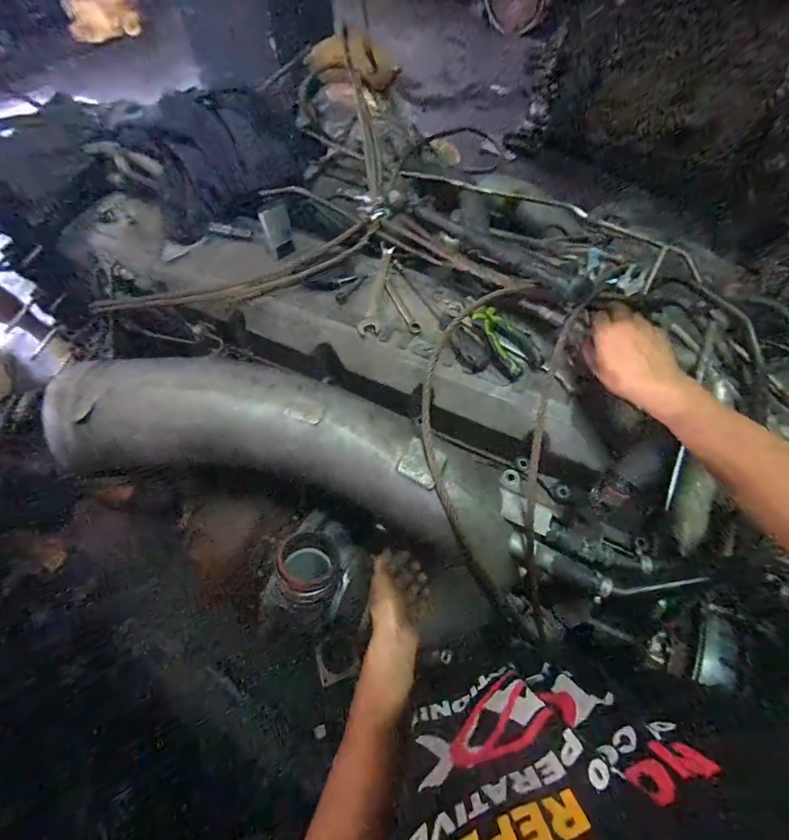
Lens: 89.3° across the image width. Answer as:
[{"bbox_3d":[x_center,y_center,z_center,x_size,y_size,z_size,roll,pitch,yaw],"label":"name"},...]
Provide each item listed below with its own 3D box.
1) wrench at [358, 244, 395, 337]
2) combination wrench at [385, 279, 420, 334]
[{"bbox_3d":[-0.026,-0.210,0.633,0.029,0.008,0.185,8,62,2],"label":"wrench"},{"bbox_3d":[0.011,-0.179,0.620,0.017,0.004,0.118,-19,65,-12],"label":"combination wrench"}]

